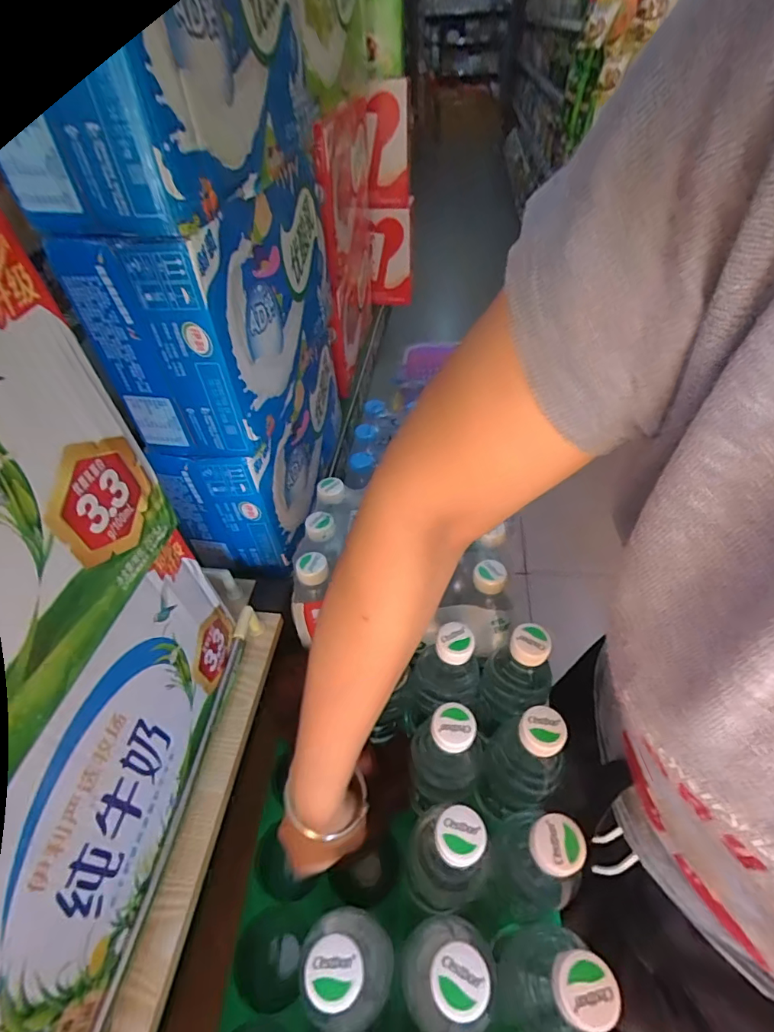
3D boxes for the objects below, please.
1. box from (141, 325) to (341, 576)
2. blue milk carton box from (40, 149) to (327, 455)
[{"bbox_3d":[-0.150,-0.113,0.629,0.113,0.188,0.335,5,47,8],"label":"box"},{"bbox_3d":[-0.160,-0.236,0.490,0.116,0.181,0.300,5,47,8],"label":"blue milk carton box"}]

